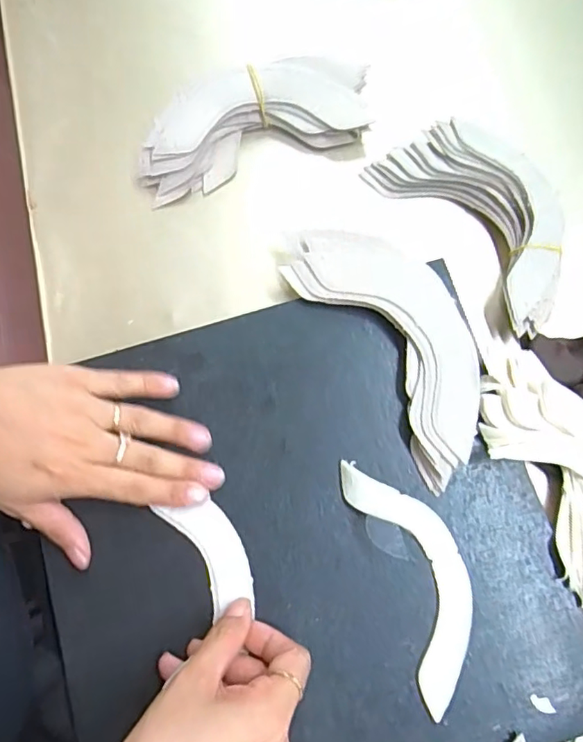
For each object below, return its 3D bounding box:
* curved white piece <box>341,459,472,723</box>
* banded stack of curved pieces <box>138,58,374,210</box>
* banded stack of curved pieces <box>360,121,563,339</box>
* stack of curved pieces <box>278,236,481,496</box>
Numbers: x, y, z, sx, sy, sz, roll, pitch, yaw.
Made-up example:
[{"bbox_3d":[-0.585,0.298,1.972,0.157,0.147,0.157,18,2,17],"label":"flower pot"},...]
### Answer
[{"bbox_3d":[0.077,0.119,0.326,0.050,0.017,0.143,-21,76,-4],"label":"curved white piece"},{"bbox_3d":[-0.029,-0.195,0.424,0.192,0.036,0.079,-19,76,-4],"label":"banded stack of curved pieces"},{"bbox_3d":[0.140,-0.114,0.399,0.085,0.033,0.167,-36,78,-7],"label":"banded stack of curved pieces"},{"bbox_3d":[0.073,-0.023,0.358,0.081,0.023,0.173,-33,77,-7],"label":"stack of curved pieces"}]

